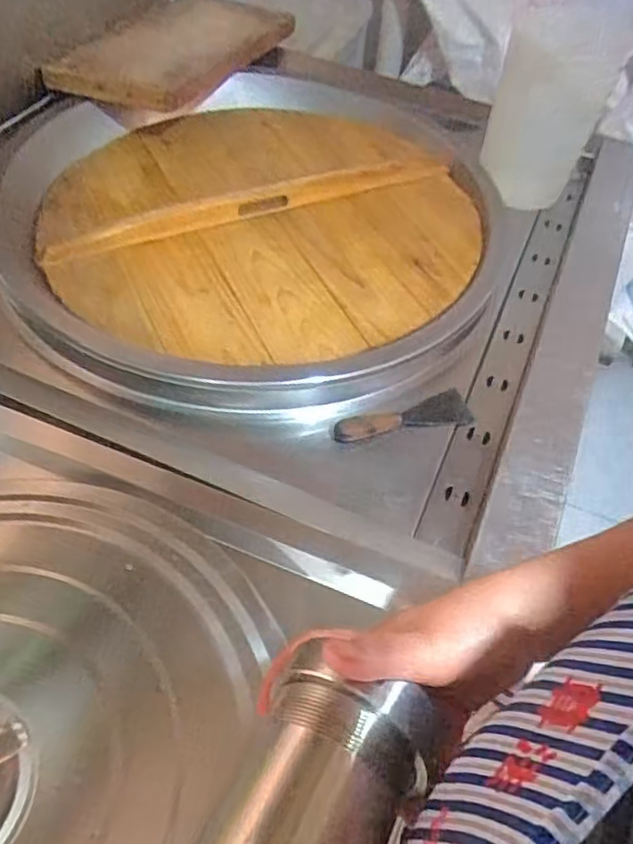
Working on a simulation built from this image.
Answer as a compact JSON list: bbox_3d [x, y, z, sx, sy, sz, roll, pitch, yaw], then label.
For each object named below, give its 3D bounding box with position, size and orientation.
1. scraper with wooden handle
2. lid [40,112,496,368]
[{"bbox_3d":[0.110,-0.006,0.827,0.187,0.019,0.046,-15,55,-16],"label":"scraper with wooden handle"},{"bbox_3d":[-0.072,-0.325,1.029,0.663,0.045,0.609,2,52,-3],"label":"lid"}]

